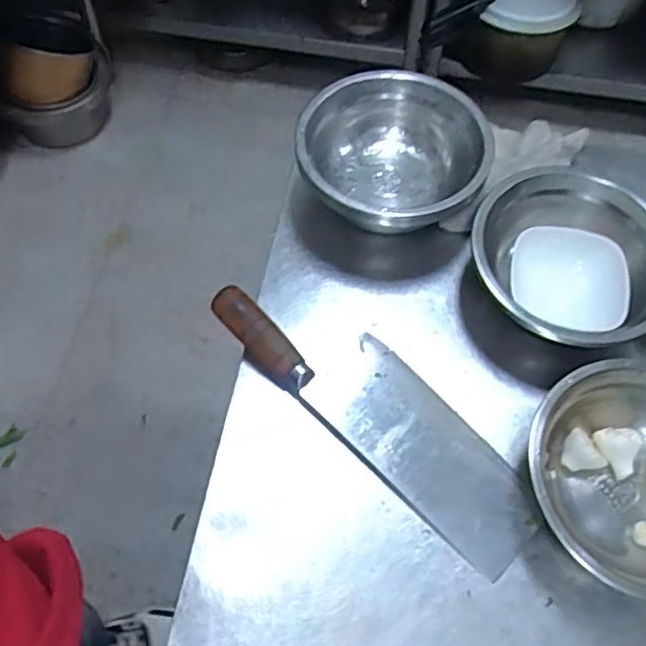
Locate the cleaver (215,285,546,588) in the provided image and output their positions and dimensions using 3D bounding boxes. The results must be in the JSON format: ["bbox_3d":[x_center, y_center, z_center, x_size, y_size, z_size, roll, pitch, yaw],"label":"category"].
[{"bbox_3d":[0.046,0.064,0.537,0.298,0.048,0.083,39,66,19],"label":"cleaver"}]

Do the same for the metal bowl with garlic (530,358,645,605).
[{"bbox_3d":[0.239,0.118,0.508,0.170,0.072,0.174,1,60,-1],"label":"metal bowl with garlic"}]

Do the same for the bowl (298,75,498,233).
[{"bbox_3d":[0.063,-0.150,0.613,0.162,0.074,0.158,1,60,-1],"label":"bowl"}]

